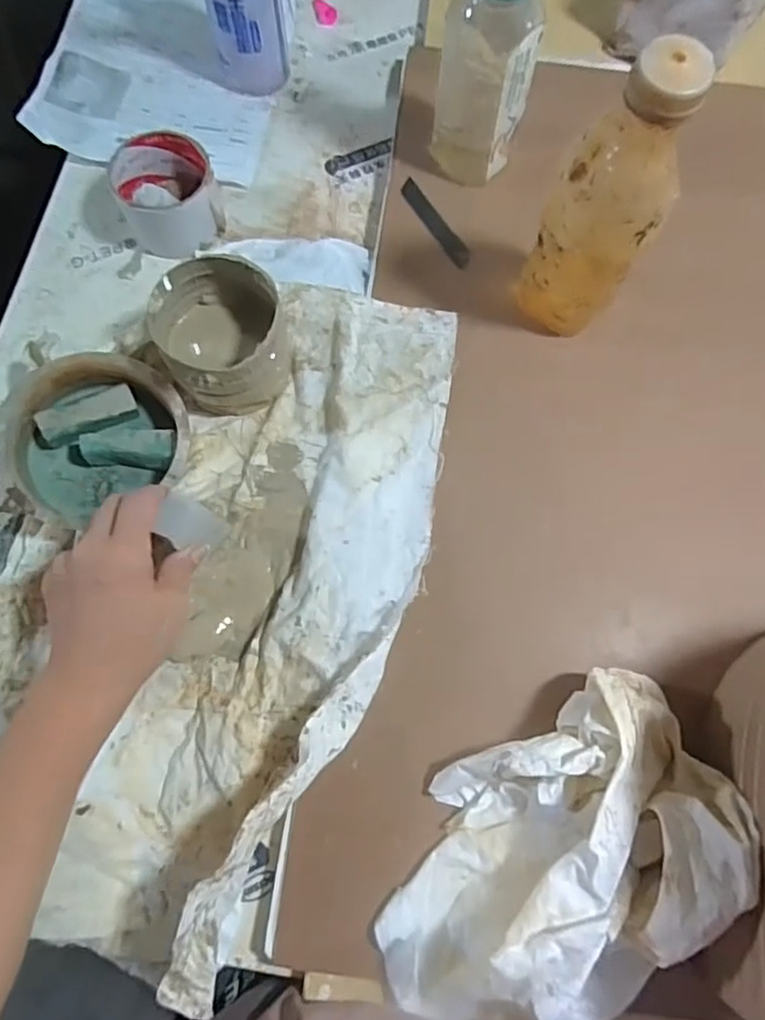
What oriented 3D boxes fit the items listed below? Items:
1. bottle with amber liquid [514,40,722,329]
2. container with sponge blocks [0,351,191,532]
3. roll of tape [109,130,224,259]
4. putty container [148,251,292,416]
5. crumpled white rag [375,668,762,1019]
[{"bbox_3d":[0.143,-0.181,0.411,0.067,0.214,0.056,-19,74,-6],"label":"bottle with amber liquid"},{"bbox_3d":[-0.204,-0.050,0.458,0.124,0.042,0.117,-19,74,-8],"label":"container with sponge blocks"},{"bbox_3d":[-0.176,-0.260,0.522,0.078,0.047,0.089,-17,73,-7],"label":"roll of tape"},{"bbox_3d":[-0.113,-0.123,0.458,0.085,0.076,0.085,0,72,-2],"label":"putty container"},{"bbox_3d":[0.100,0.204,0.359,0.215,0.079,0.148,-32,76,-11],"label":"crumpled white rag"}]

